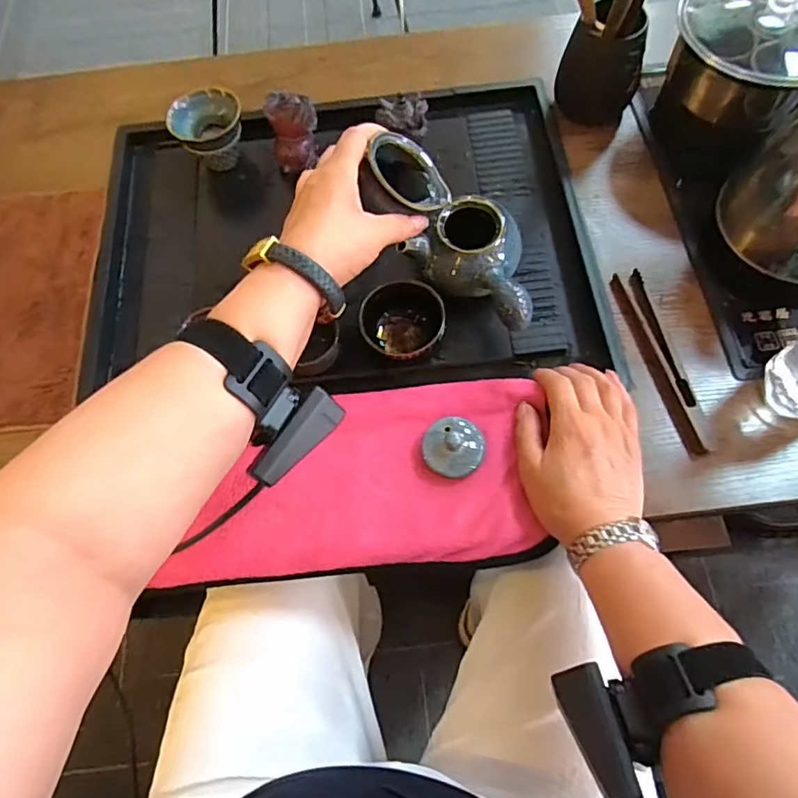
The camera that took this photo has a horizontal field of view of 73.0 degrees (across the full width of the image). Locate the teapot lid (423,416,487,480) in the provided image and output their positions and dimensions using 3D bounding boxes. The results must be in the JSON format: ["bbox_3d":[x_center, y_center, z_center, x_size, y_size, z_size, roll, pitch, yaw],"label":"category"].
[{"bbox_3d":[0.044,0.035,0.429,0.047,0.025,0.051,-1,67,3],"label":"teapot lid"}]

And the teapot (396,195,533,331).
[{"bbox_3d":[0.082,-0.115,0.485,0.123,0.069,0.094,39,74,17],"label":"teapot"}]

